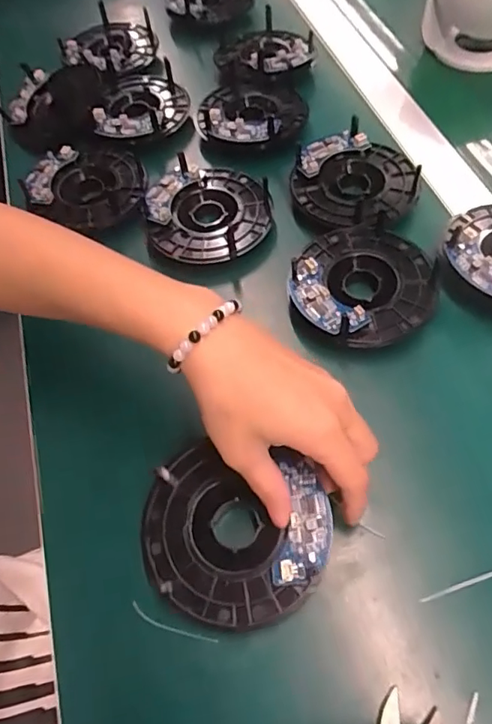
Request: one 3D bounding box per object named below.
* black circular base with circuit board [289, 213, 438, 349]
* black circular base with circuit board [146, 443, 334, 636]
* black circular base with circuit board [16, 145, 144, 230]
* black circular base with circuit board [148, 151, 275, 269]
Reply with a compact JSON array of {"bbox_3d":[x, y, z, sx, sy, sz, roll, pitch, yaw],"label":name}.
[{"bbox_3d":[0.083,-0.058,0.364,0.097,0.024,0.104,-3,60,5],"label":"black circular base with circuit board"},{"bbox_3d":[-0.007,0.093,0.278,0.099,0.021,0.089,9,60,7],"label":"black circular base with circuit board"},{"bbox_3d":[-0.134,-0.147,0.429,0.095,0.021,0.080,-14,59,-2],"label":"black circular base with circuit board"},{"bbox_3d":[-0.029,-0.119,0.402,0.095,0.015,0.096,-3,60,5],"label":"black circular base with circuit board"}]

